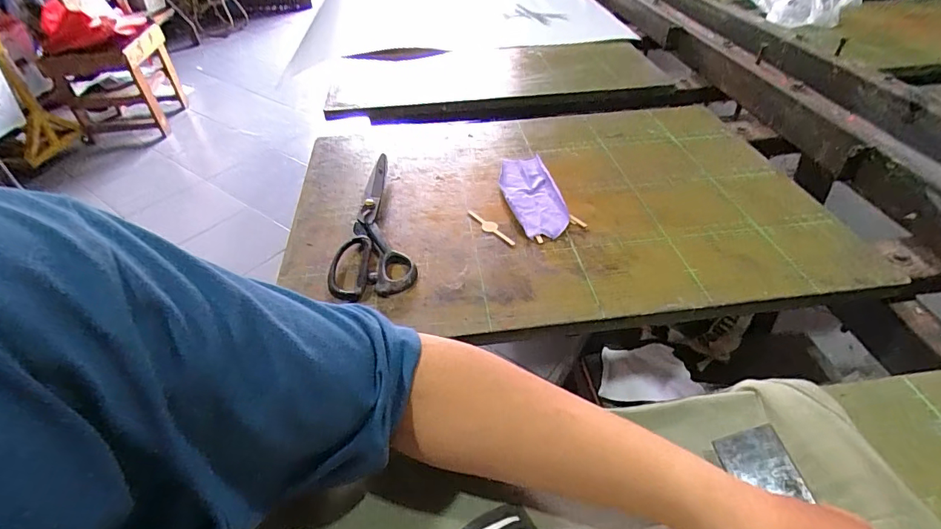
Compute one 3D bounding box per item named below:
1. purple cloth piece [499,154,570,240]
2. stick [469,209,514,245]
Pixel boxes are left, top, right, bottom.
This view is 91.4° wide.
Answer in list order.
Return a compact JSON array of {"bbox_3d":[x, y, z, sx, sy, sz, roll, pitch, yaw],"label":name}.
[{"bbox_3d":[0.073,-0.088,0.555,0.067,0.010,0.162,-8,42,-7],"label":"purple cloth piece"},{"bbox_3d":[0.021,-0.042,0.510,0.014,0.004,0.077,-33,50,-30],"label":"stick"}]

